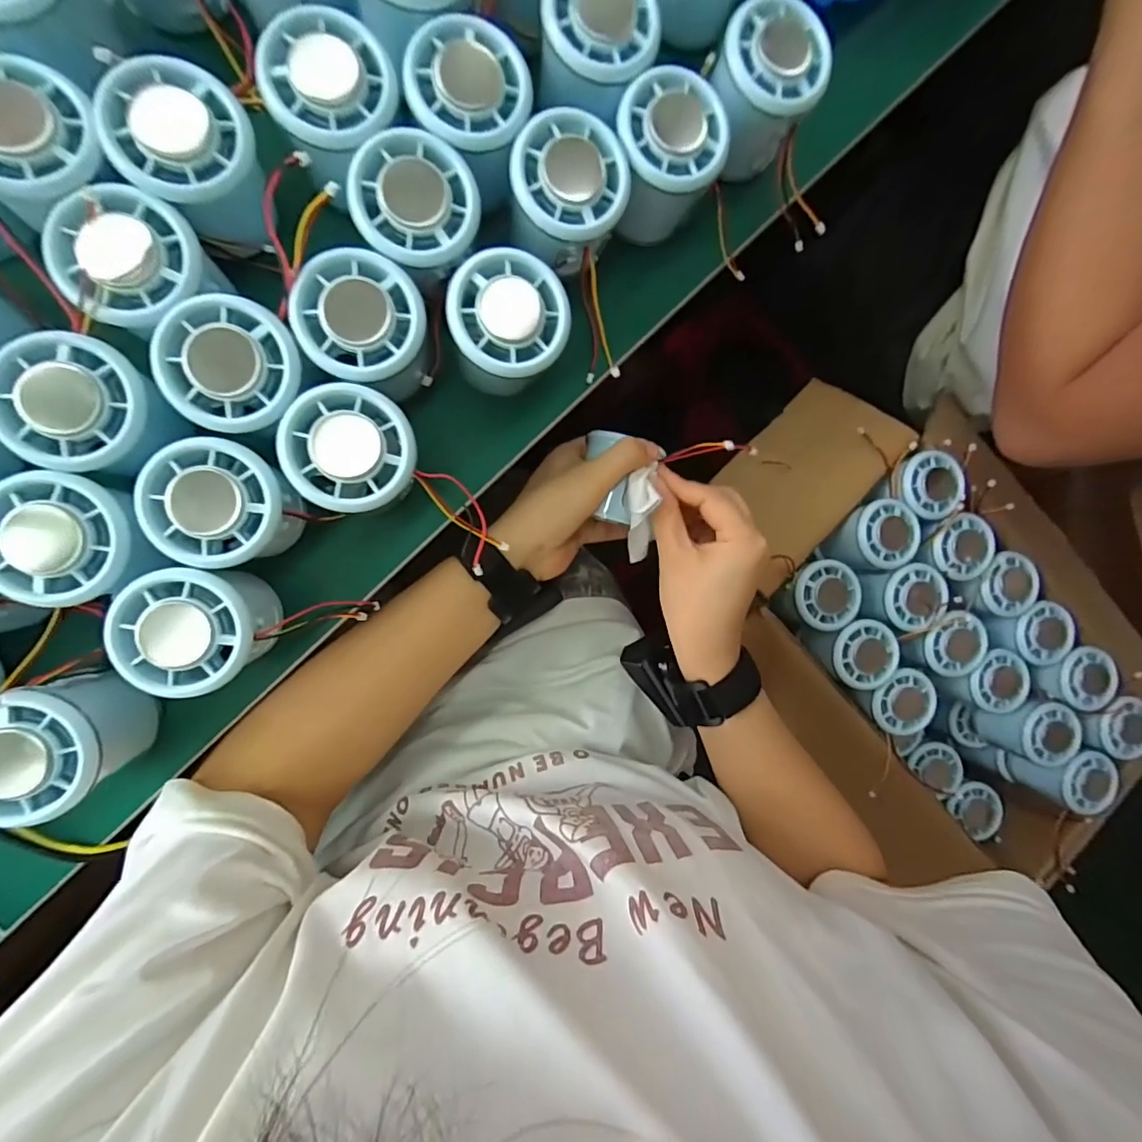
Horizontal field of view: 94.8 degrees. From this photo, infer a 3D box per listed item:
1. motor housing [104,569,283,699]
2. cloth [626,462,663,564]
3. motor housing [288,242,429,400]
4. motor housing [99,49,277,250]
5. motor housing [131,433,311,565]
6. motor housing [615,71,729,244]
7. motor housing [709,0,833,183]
[{"bbox_3d":[-0.175,0.026,0.256,0.054,0.056,0.056,0,91,-10],"label":"motor housing"},{"bbox_3d":[0.047,-0.035,0.355,0.018,0.020,0.064,-7,125,-9],"label":"cloth"},{"bbox_3d":[-0.099,-0.115,0.259,0.055,0.052,0.054,0,91,-10],"label":"motor housing"},{"bbox_3d":[-0.168,-0.186,0.236,0.054,0.038,0.056,0,91,-10],"label":"motor housing"},{"bbox_3d":[-0.162,-0.030,0.257,0.056,0.057,0.054,0,91,-10],"label":"motor housing"},{"bbox_3d":[0.048,-0.220,0.283,0.053,0.053,0.051,0,91,-10],"label":"motor housing"},{"bbox_3d":[0.104,-0.267,0.293,0.056,0.057,0.052,0,91,-10],"label":"motor housing"}]

